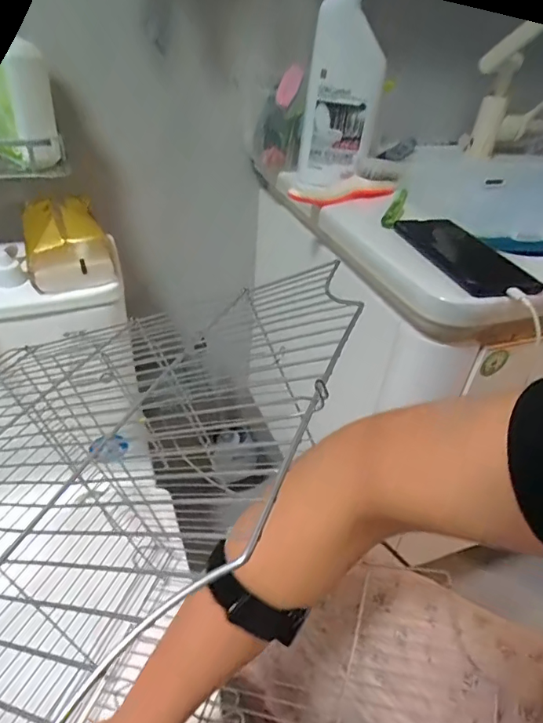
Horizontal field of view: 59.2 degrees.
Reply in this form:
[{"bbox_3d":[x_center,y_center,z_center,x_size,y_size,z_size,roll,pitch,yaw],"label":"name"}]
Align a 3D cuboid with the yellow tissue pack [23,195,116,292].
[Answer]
[{"bbox_3d":[-0.245,-0.146,0.576,0.090,0.073,0.104,-11,41,-20],"label":"yellow tissue pack"}]

